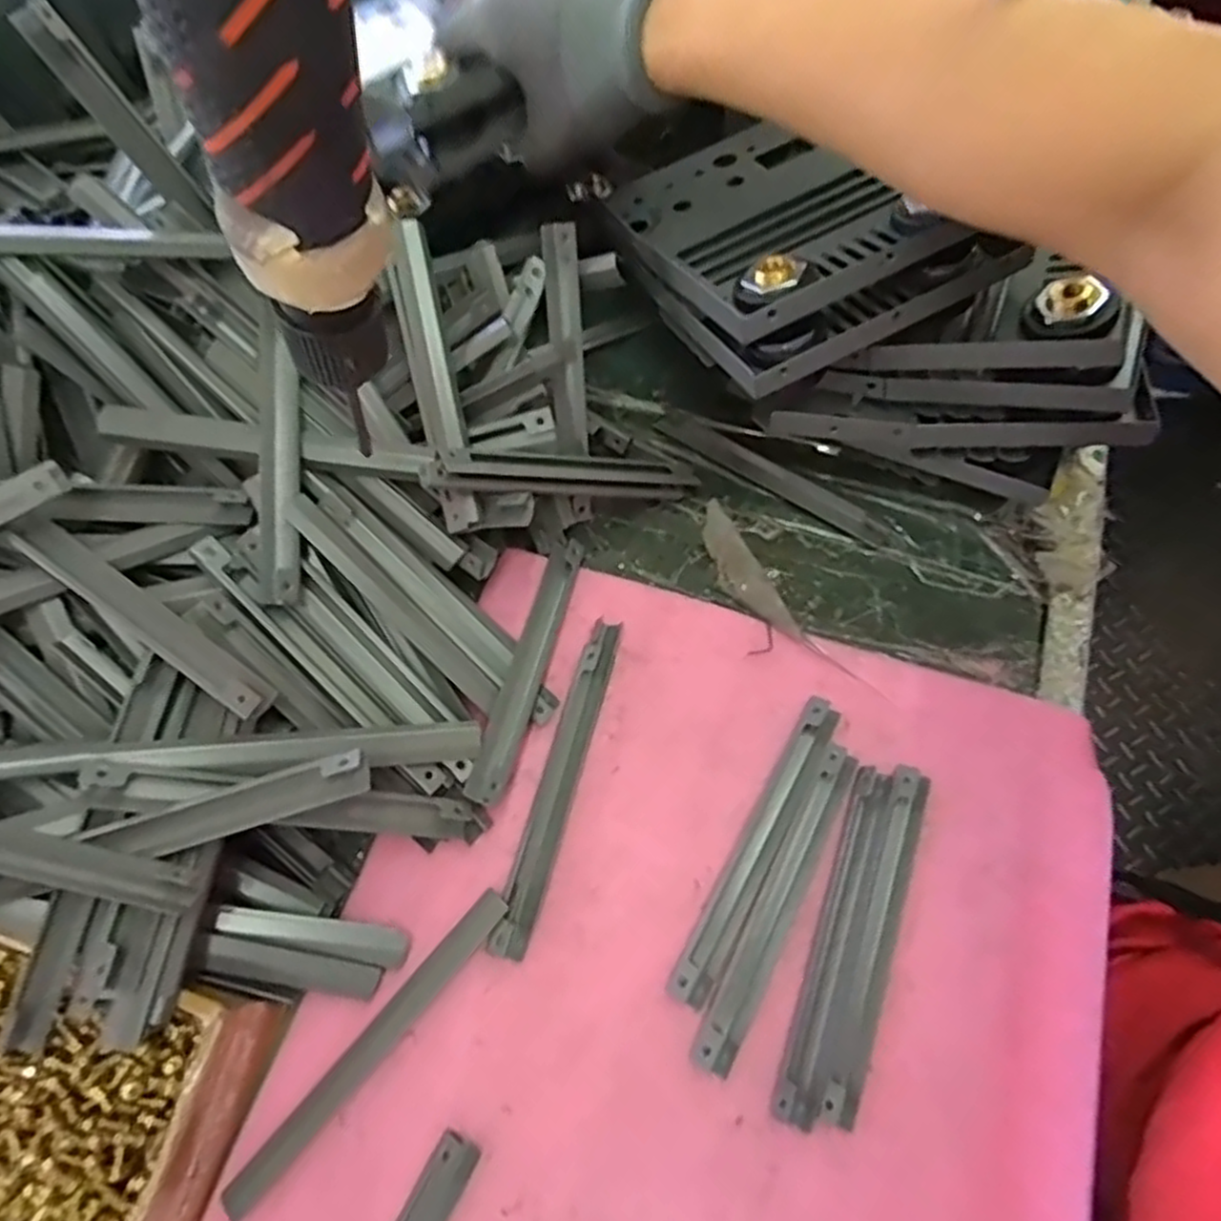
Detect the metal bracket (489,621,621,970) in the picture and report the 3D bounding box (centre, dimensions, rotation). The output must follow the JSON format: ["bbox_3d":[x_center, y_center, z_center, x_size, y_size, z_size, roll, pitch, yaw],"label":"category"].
[{"bbox_3d":[-0.024,0.078,0.352,0.018,0.008,0.159,13,66,8],"label":"metal bracket"}]

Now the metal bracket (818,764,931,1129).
[{"bbox_3d":[0.115,0.137,0.317,0.018,0.005,0.144,18,67,11],"label":"metal bracket"}]

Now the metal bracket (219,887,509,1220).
[{"bbox_3d":[-0.098,0.179,0.310,0.014,0.013,0.145,38,72,18],"label":"metal bracket"}]

